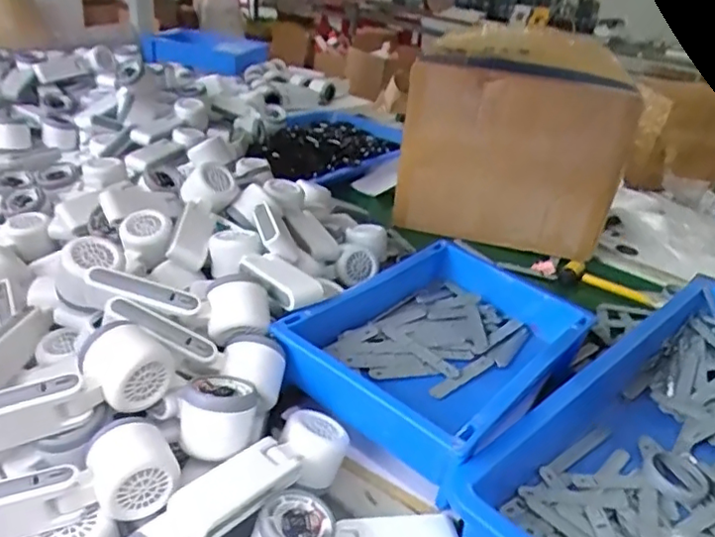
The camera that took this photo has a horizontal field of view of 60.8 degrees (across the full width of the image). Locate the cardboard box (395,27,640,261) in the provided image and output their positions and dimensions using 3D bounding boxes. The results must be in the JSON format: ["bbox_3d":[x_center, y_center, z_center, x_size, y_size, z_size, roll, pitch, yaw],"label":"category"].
[{"bbox_3d":[0.250,-0.212,1.021,0.342,0.311,0.197,10,29,4],"label":"cardboard box"}]

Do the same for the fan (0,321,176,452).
[{"bbox_3d":[-0.236,0.096,0.485,0.178,0.065,0.058,-11,34,-30],"label":"fan"}]

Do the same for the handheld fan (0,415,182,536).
[{"bbox_3d":[-0.224,0.164,0.449,0.173,0.059,0.064,-8,32,-26],"label":"handheld fan"}]

